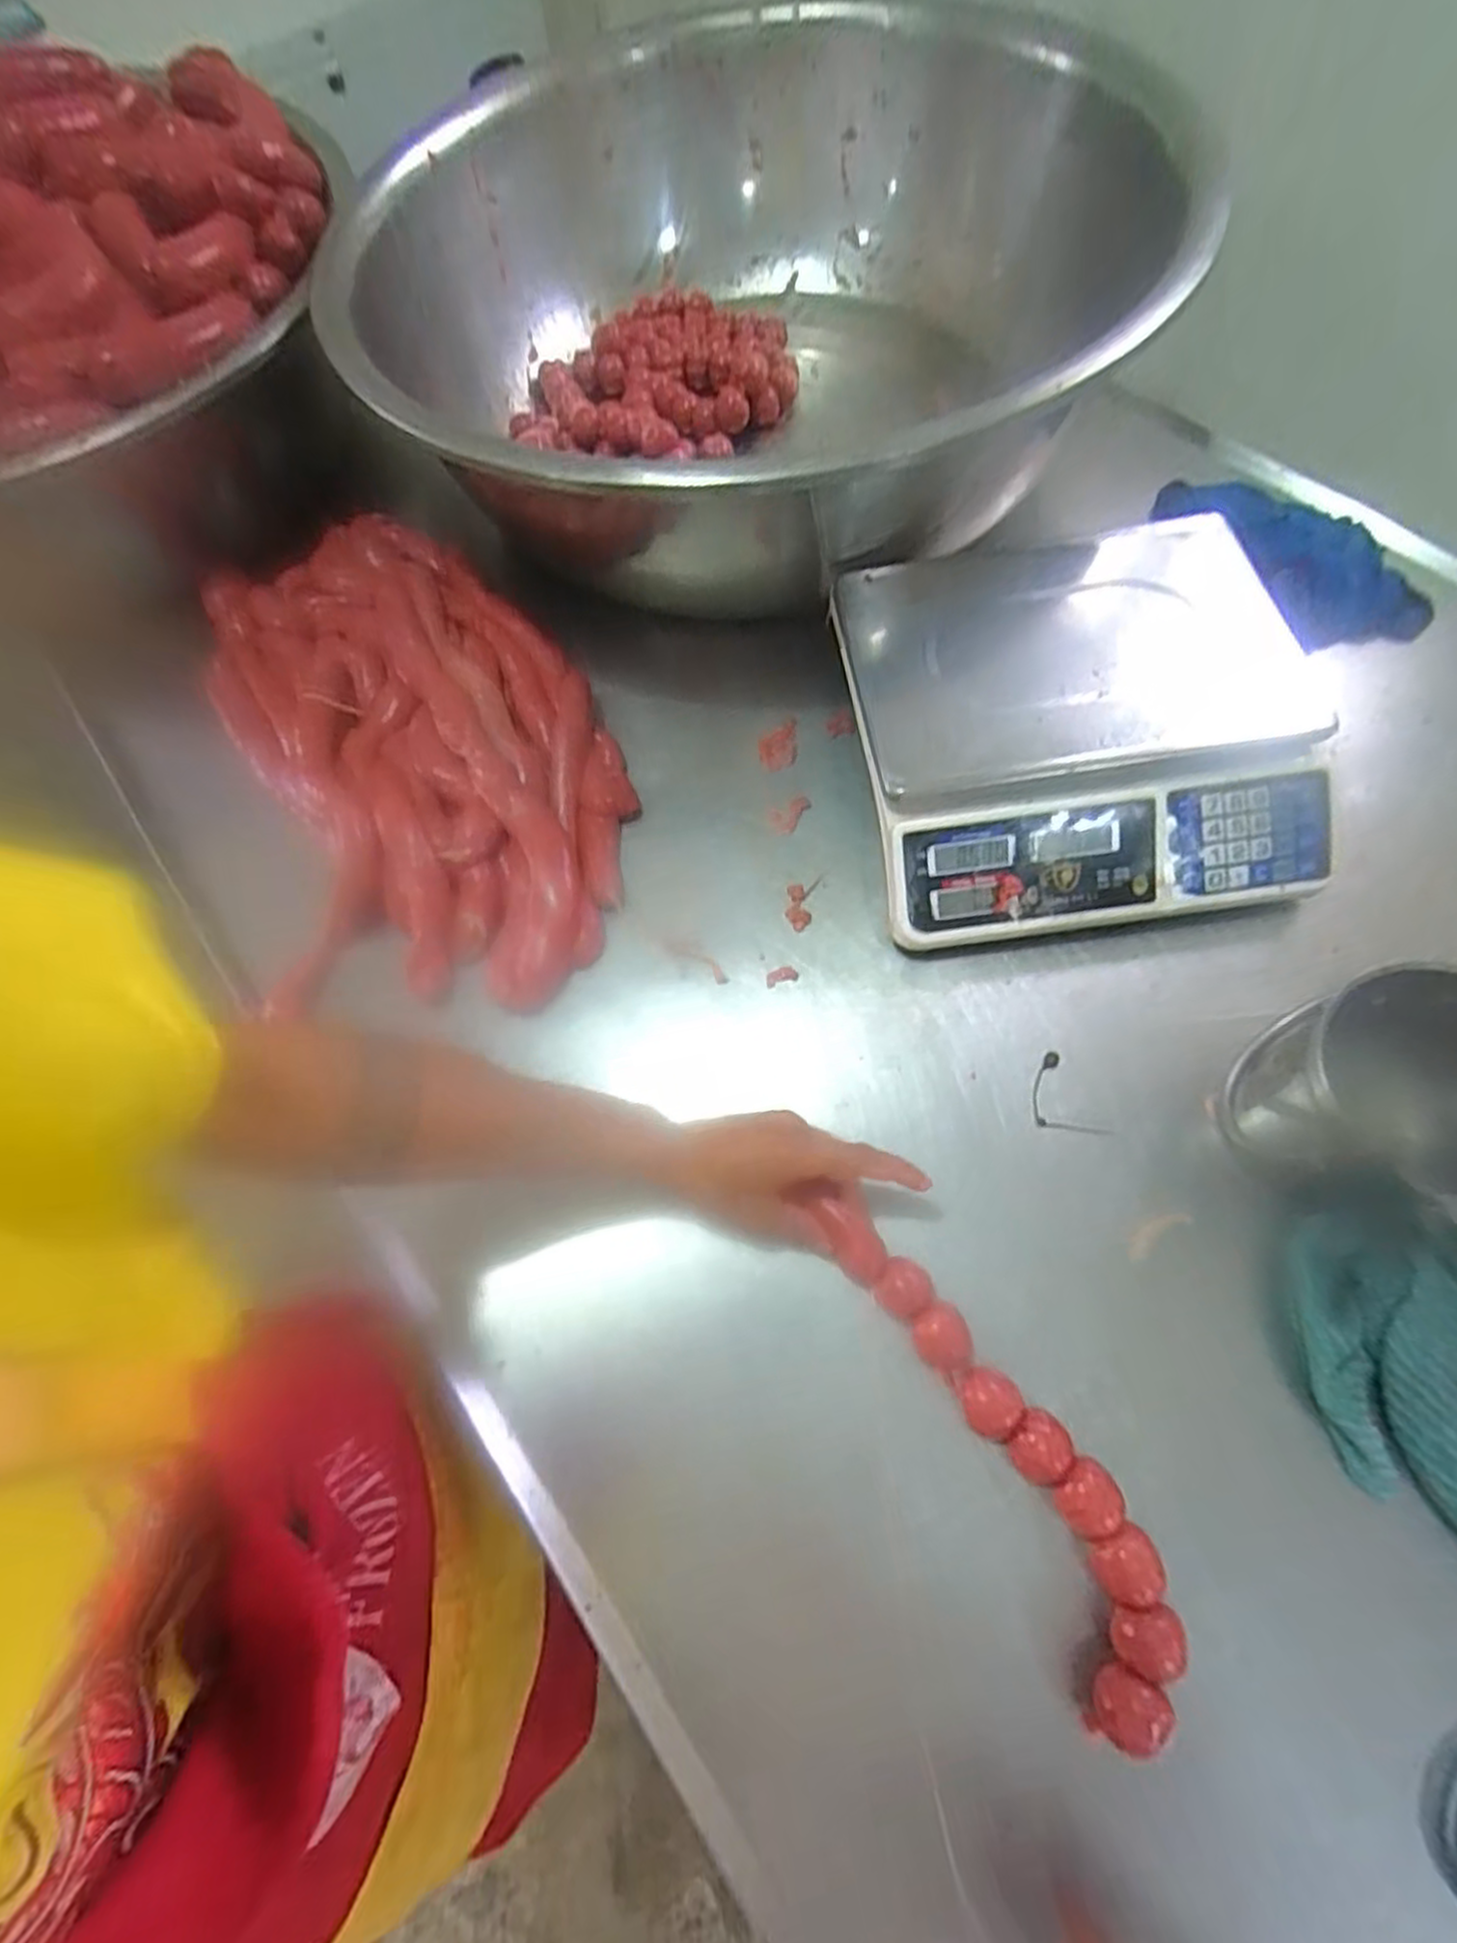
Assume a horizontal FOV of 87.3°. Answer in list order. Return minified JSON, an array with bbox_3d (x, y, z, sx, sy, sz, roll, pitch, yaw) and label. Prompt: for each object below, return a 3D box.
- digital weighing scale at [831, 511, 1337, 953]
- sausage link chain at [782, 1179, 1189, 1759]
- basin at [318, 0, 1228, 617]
[{"bbox_3d":[0.286,-0.190,0.609,0.359,0.107,0.306,-7,68,0],"label":"digital weighing scale"},{"bbox_3d":[0.149,0.268,0.453,0.078,0.030,0.301,-33,69,-10],"label":"sausage link chain"},{"bbox_3d":[0.007,-0.642,0.765,0.714,0.265,0.744,-1,68,2],"label":"basin"}]

